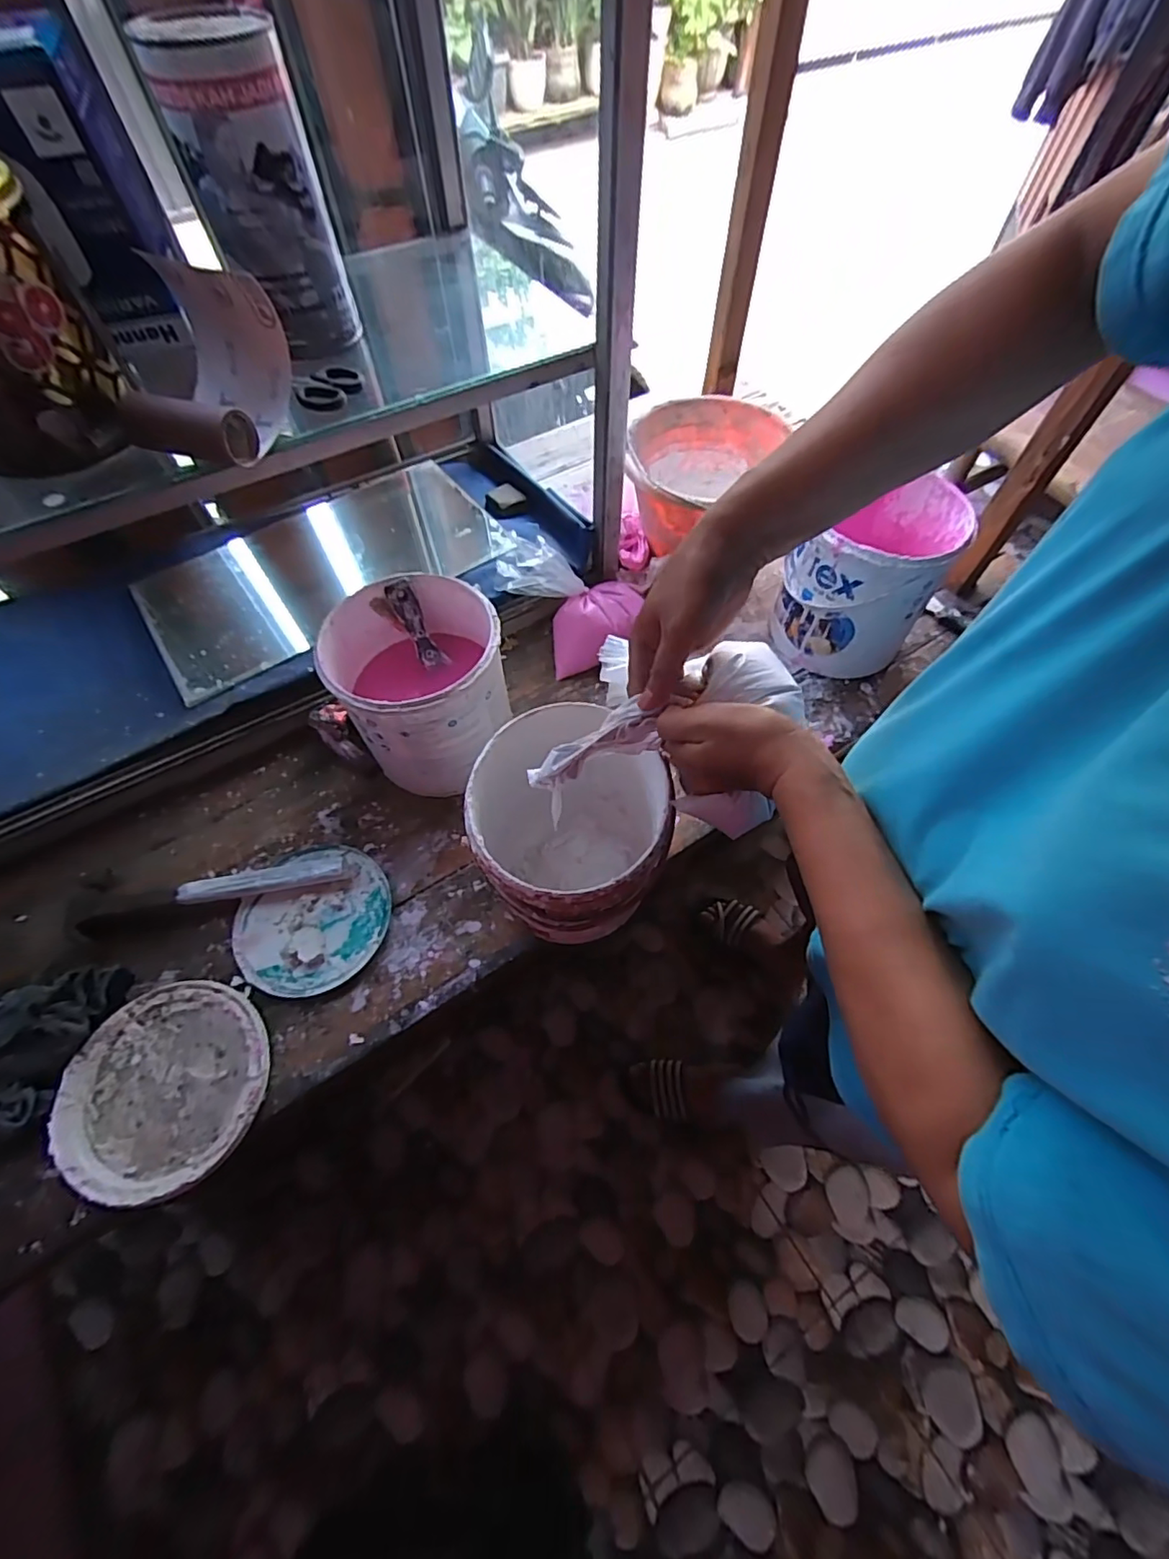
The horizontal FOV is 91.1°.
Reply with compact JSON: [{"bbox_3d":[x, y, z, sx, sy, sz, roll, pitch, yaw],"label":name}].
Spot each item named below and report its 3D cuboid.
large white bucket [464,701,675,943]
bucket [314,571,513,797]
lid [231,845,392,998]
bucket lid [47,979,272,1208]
[{"bbox_3d":[-0.013,0.056,0.567,0.176,0.202,0.182,0,62,0],"label":"large white bucket"},{"bbox_3d":[-0.177,-0.099,0.640,0.169,0.178,0.170,0,62,0],"label":"bucket"},{"bbox_3d":[-0.288,0.144,0.605,0.149,0.014,0.157,0,62,0],"label":"lid"},{"bbox_3d":[-0.388,0.282,0.531,0.176,0.012,0.172,0,62,0],"label":"bucket lid"}]

